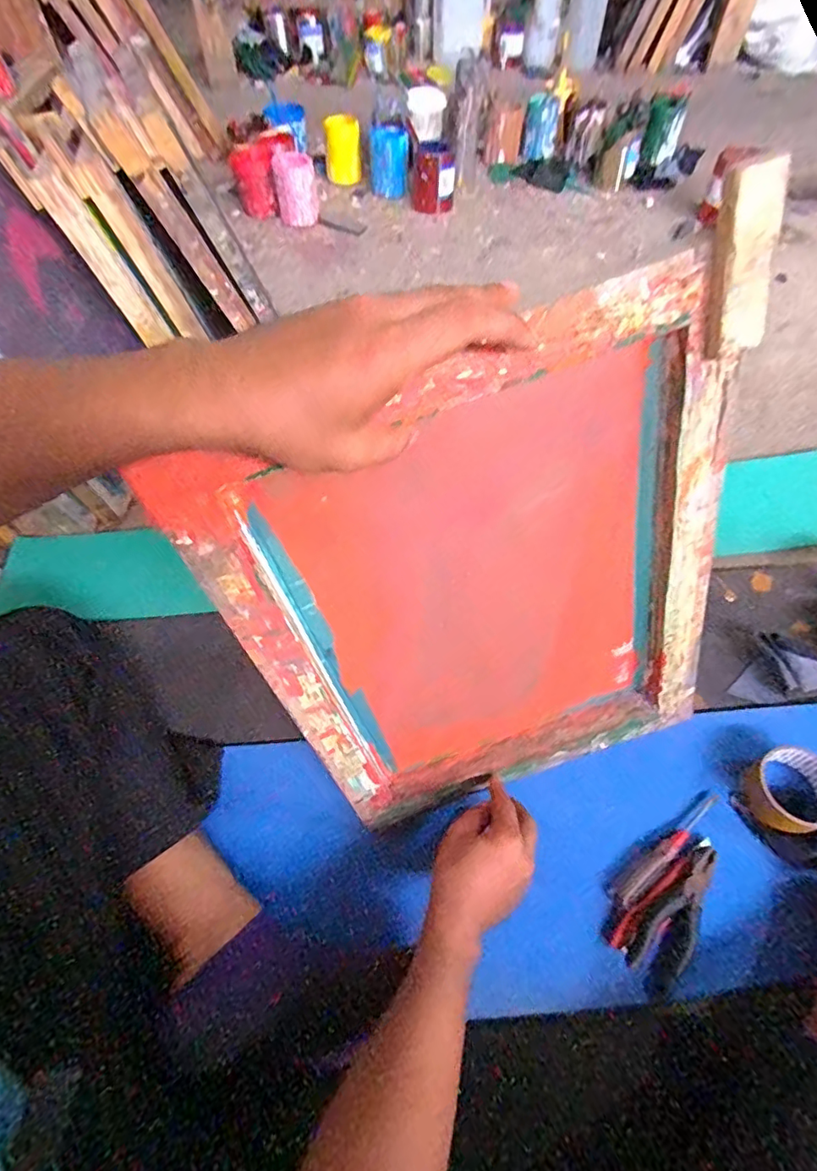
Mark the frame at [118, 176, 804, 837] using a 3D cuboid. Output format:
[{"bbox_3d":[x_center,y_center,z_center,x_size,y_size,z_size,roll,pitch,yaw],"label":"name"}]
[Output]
[{"bbox_3d":[0.068,0.019,0.455,0.371,0.454,0.048,-19,41,1],"label":"frame"}]

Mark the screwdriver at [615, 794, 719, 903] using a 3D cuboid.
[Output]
[{"bbox_3d":[0.284,0.282,0.596,0.163,0.016,0.021,-32,61,-19],"label":"screwdriver"}]

